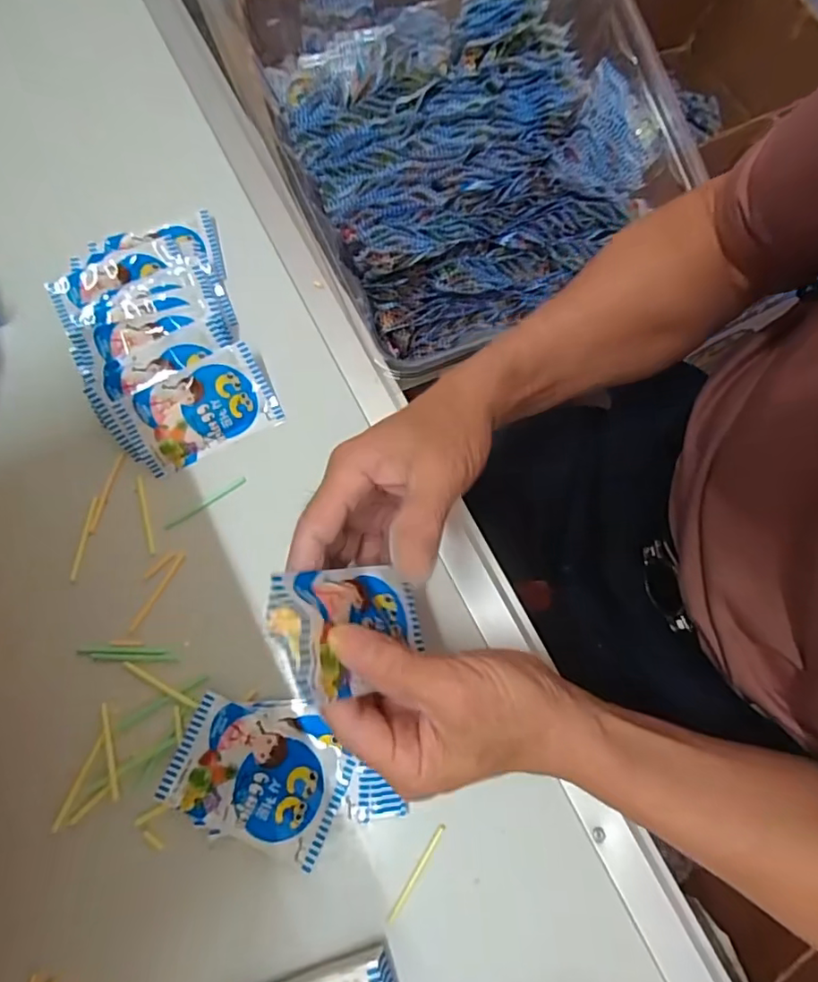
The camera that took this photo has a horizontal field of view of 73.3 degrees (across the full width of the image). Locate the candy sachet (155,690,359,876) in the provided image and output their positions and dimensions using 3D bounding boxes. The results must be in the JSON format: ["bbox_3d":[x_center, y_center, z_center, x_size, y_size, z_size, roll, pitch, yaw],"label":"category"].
[{"bbox_3d":[-0.091,0.173,0.335,0.102,0.013,0.067,20,74,7],"label":"candy sachet"}]

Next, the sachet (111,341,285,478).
[{"bbox_3d":[-0.154,-0.060,0.403,0.104,0.011,0.061,-28,98,-12],"label":"sachet"}]

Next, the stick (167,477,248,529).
[{"bbox_3d":[-0.145,0.009,0.393,0.064,0.004,0.005,-35,76,-9],"label":"stick"}]

